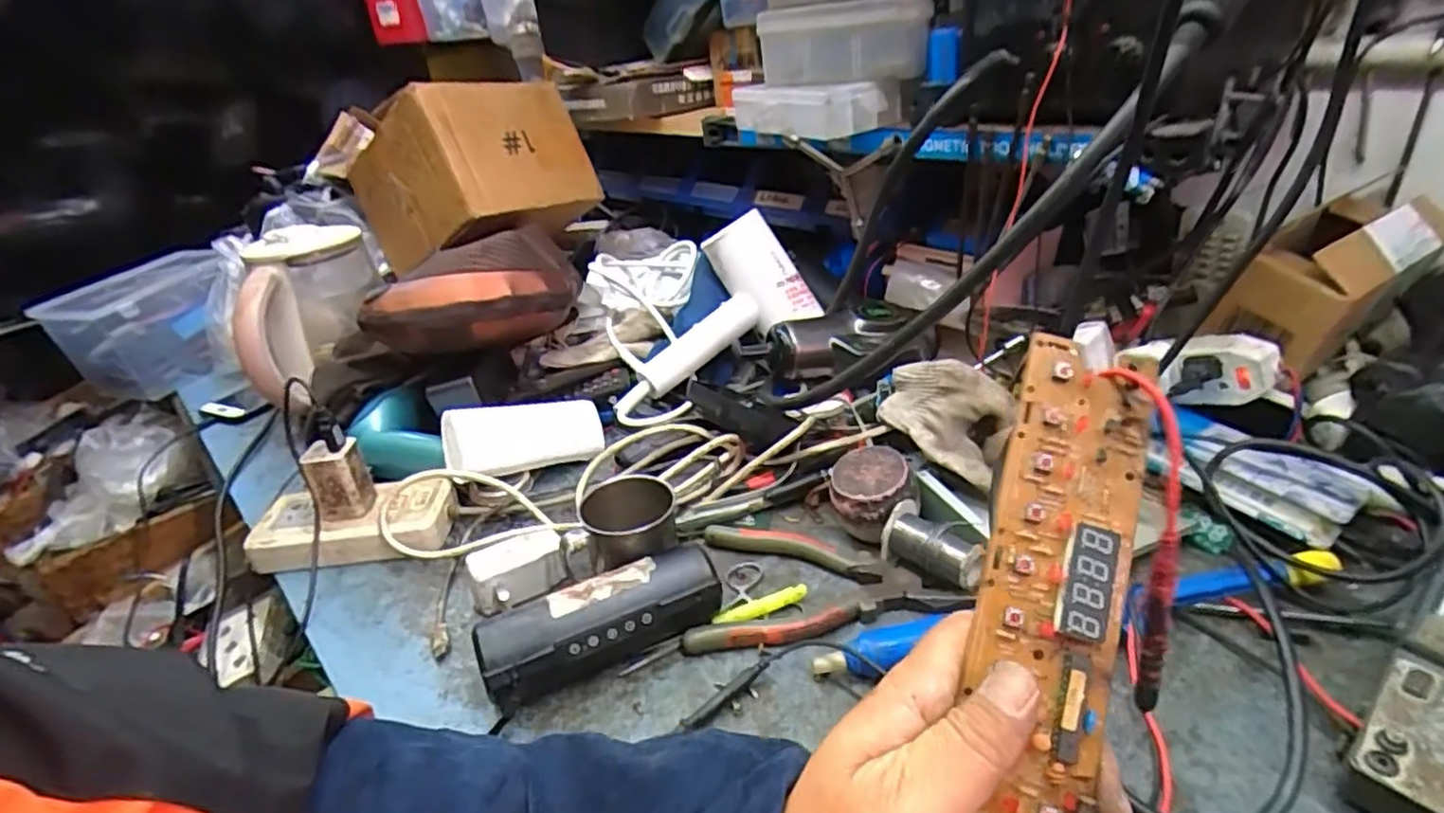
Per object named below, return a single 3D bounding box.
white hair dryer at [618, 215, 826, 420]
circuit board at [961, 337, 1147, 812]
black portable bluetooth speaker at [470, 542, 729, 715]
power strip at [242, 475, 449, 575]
[{"bbox_3d":[-0.015,-0.076,0.705,0.235,0.109,0.083,-47,40,-7],"label":"white hair dryer"},{"bbox_3d":[0.117,0.084,0.252,0.048,0.008,0.225,14,74,12],"label":"circuit board"},{"bbox_3d":[-0.074,0.139,0.438,0.147,0.052,0.046,-19,32,-23],"label":"black portable bluetooth speaker"},{"bbox_3d":[-0.298,0.097,0.566,0.150,0.038,0.066,-6,29,0],"label":"power strip"}]

